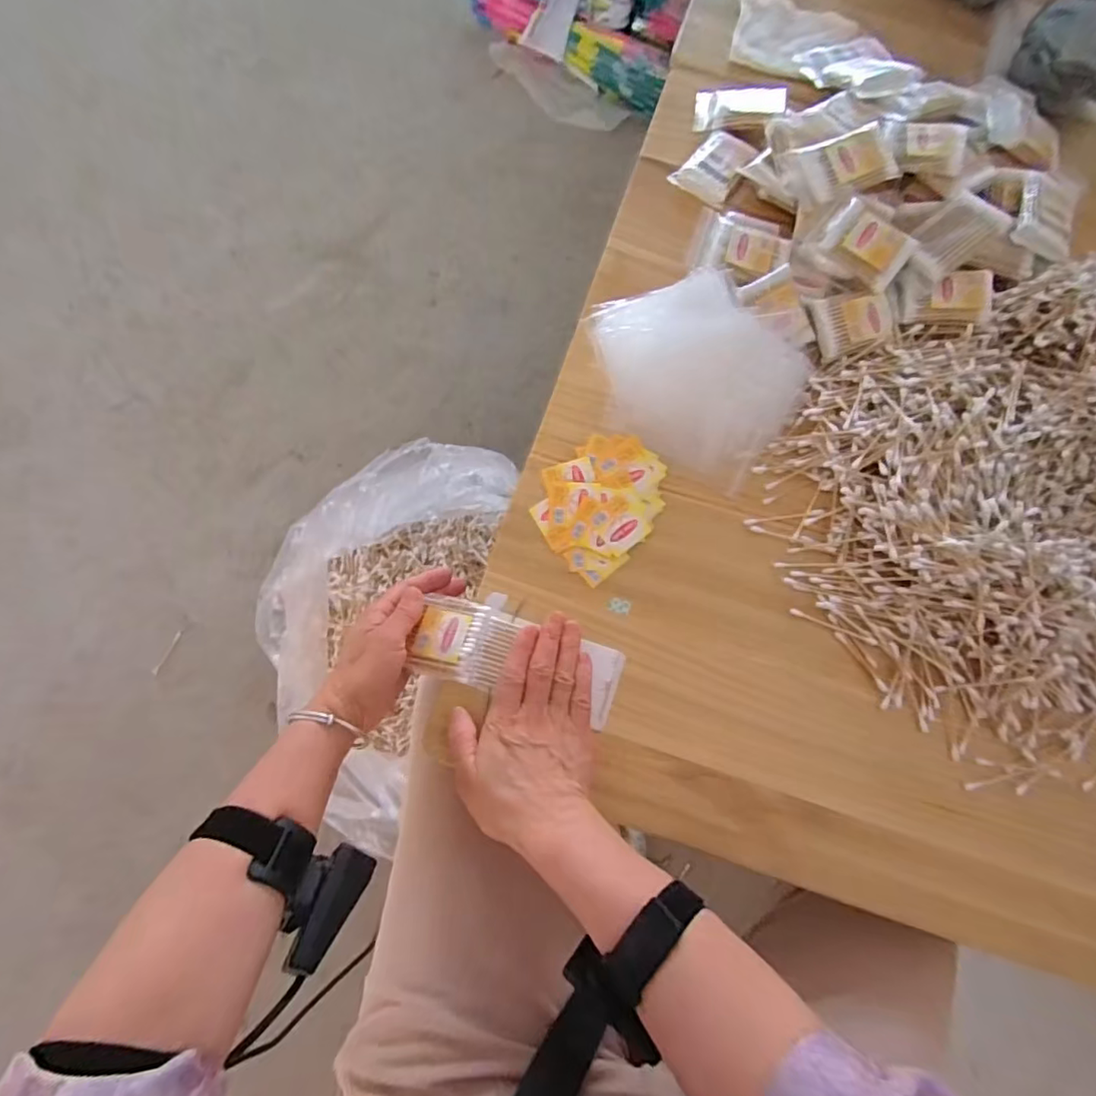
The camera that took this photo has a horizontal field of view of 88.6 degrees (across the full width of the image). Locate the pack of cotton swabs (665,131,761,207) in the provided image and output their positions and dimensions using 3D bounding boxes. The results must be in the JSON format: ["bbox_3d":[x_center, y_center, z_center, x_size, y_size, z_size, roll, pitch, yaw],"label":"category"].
[{"bbox_3d":[0.174,-0.398,0.583,0.059,0.011,0.086,34,79,7],"label":"pack of cotton swabs"}]

